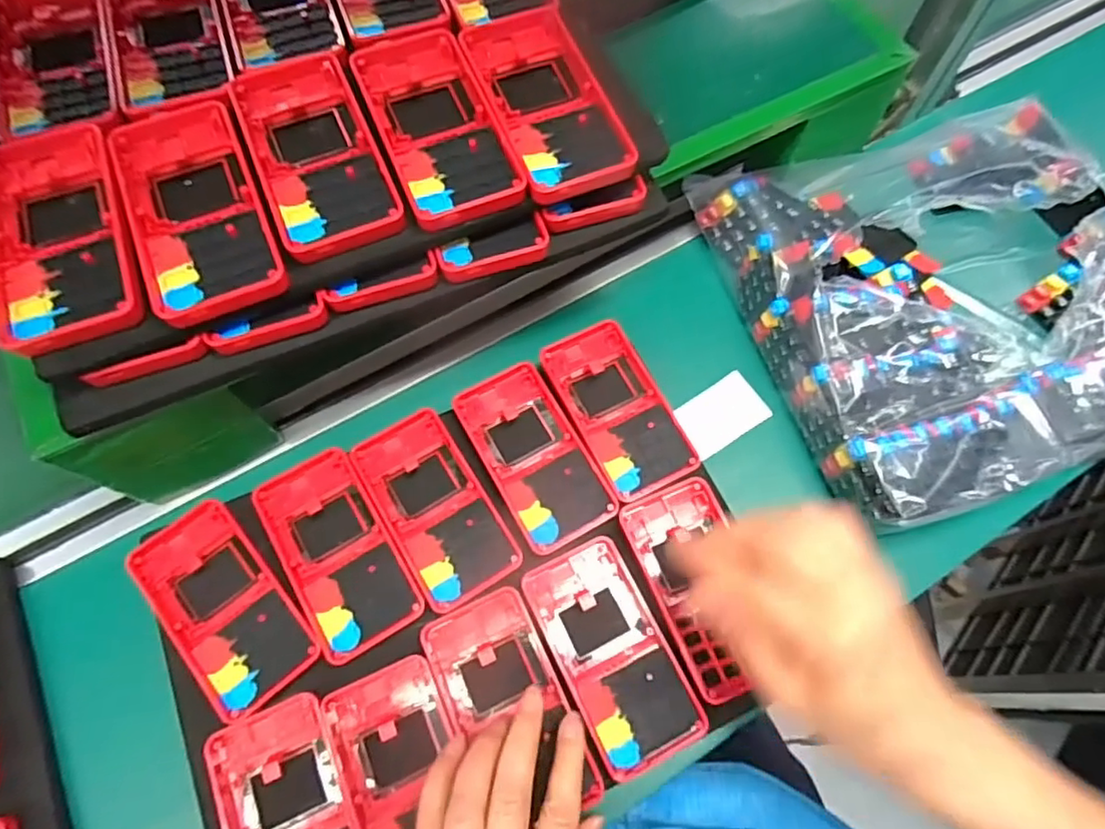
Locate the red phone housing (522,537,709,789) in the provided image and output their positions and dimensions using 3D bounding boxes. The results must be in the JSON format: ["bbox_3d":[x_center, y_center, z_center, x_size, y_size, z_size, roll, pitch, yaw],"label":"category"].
[{"bbox_3d":[0.034,0.137,0.361,0.063,0.015,0.121,-25,69,-11],"label":"red phone housing"}]

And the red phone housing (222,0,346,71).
[{"bbox_3d":[-0.171,-0.255,0.387,0.062,0.018,0.126,-18,68,-8],"label":"red phone housing"}]

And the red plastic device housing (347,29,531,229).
[{"bbox_3d":[-0.066,-0.165,0.345,0.061,0.010,0.135,-21,68,-9],"label":"red plastic device housing"}]

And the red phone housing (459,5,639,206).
[{"bbox_3d":[-0.004,-0.178,0.355,0.061,0.016,0.124,-20,68,-9],"label":"red phone housing"}]

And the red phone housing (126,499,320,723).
[{"bbox_3d":[-0.195,0.107,0.362,0.060,0.007,0.127,-39,72,-16],"label":"red phone housing"}]

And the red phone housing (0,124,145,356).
[{"bbox_3d":[-0.248,-0.094,0.313,0.065,0.017,0.136,-22,68,-10],"label":"red phone housing"}]

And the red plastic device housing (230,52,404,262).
[{"bbox_3d":[-0.128,-0.141,0.339,0.062,0.020,0.129,-21,68,-9],"label":"red plastic device housing"}]

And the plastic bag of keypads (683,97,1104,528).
[{"bbox_3d":[0.287,-0.090,0.444,0.291,0.074,0.278,-18,68,-8],"label":"plastic bag of keypads"}]

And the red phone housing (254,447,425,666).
[{"bbox_3d":[-0.130,0.079,0.373,0.060,0.007,0.121,-30,70,-12],"label":"red phone housing"}]

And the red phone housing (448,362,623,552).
[{"bbox_3d":[-0.013,0.026,0.406,0.061,0.008,0.121,-26,69,-11],"label":"red phone housing"}]

